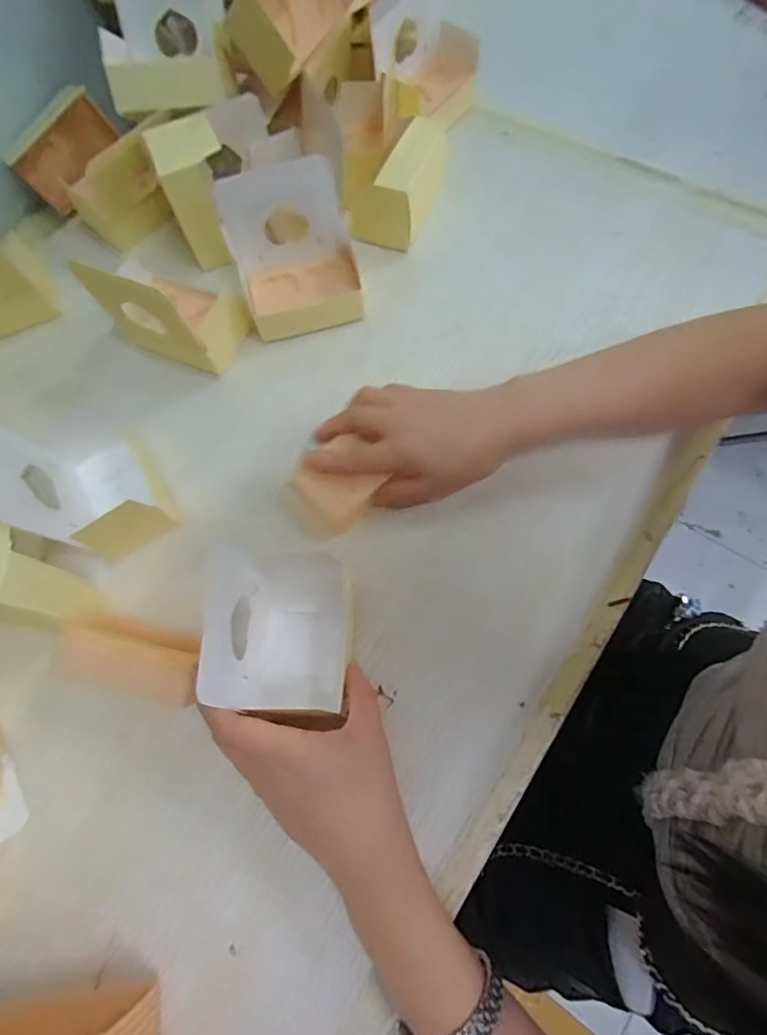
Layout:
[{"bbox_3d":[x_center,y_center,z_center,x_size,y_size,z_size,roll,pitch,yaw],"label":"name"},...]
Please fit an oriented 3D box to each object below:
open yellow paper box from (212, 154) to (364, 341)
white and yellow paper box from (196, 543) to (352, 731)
[{"bbox_3d":[-0.075,-0.224,0.425,0.103,0.091,0.087,-15,71,-3],"label":"open yellow paper box"},{"bbox_3d":[-0.065,0.074,0.337,0.080,0.061,0.113,0,71,2],"label":"white and yellow paper box"}]

